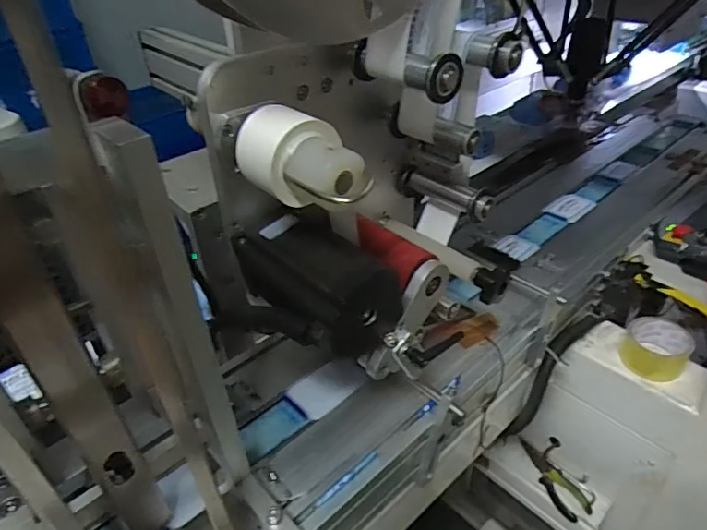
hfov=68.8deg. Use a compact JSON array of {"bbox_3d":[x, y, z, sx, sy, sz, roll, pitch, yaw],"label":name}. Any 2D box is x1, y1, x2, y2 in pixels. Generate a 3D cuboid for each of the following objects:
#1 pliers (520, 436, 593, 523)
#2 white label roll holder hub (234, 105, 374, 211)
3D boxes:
[{"bbox_3d":[0.347,0.380,0.917,0.045,0.028,0.155,-21,40,-23],"label":"pliers"},{"bbox_3d":[-0.037,-0.085,0.428,0.073,0.062,0.111,-29,43,-30],"label":"white label roll holder hub"}]

